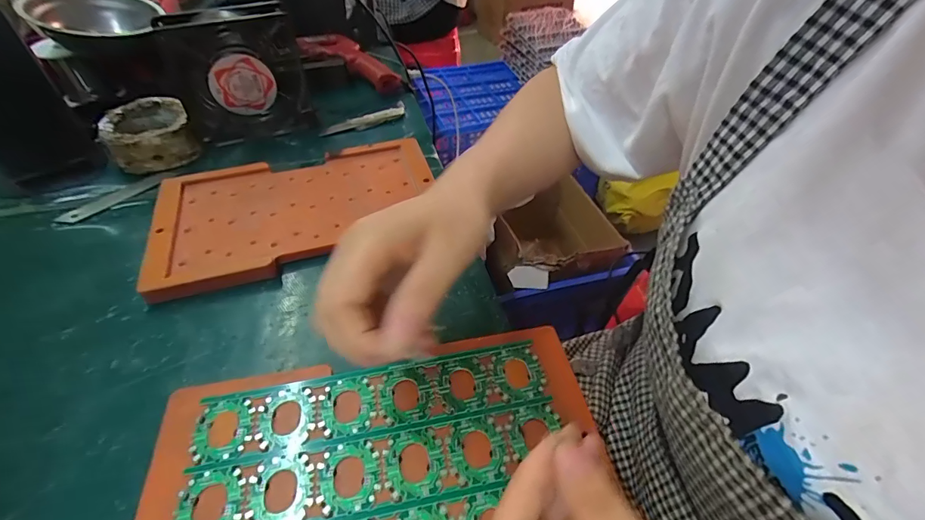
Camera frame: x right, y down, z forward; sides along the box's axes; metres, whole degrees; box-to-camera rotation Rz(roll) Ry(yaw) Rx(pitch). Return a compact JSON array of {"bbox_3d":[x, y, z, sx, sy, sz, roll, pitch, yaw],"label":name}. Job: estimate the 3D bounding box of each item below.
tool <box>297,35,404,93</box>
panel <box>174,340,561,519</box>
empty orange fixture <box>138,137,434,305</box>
[{"bbox_3d":[-0.142,-0.264,0.570,0.141,0.035,0.062,25,52,22],"label":"tool"},{"bbox_3d":[-0.043,0.110,0.228,0.198,0.004,0.121,-9,48,-9],"label":"panel"},{"bbox_3d":[-0.143,-0.049,0.390,0.238,0.020,0.137,-17,49,-15],"label":"empty orange fixture"}]

